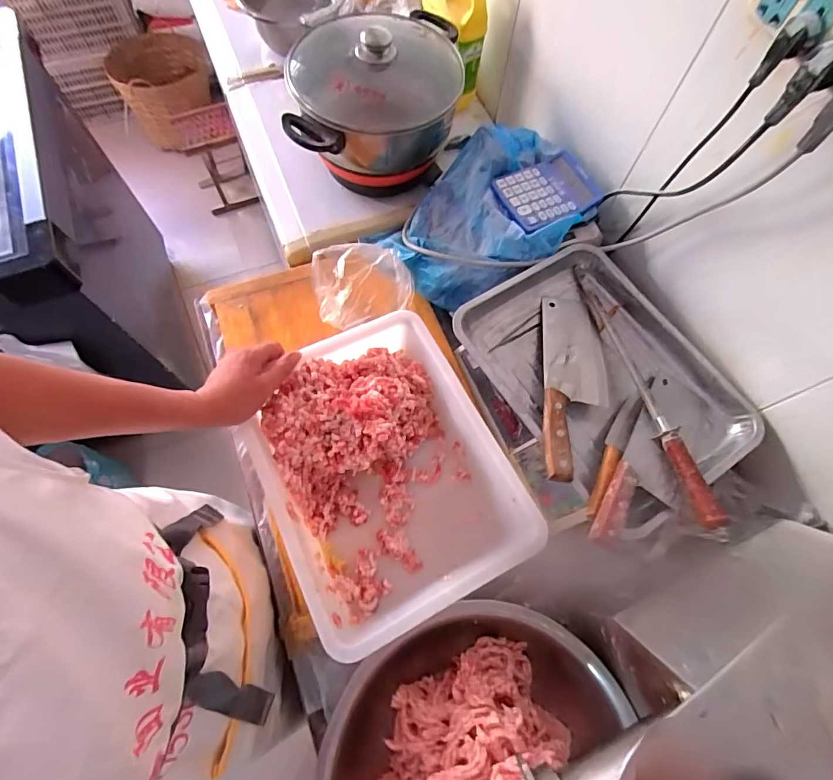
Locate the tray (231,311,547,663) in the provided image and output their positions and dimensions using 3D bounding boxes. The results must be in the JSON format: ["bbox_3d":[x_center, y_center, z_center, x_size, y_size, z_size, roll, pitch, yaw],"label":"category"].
[{"bbox_3d":[-0.046,0.111,0.621,0.284,0.132,0.364,-27,71,-12],"label":"tray"}]

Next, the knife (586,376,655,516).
[{"bbox_3d":[0.279,0.062,0.612,0.025,0.029,0.258,33,55,10],"label":"knife"}]

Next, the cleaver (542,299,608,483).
[{"bbox_3d":[0.220,-0.010,0.641,0.104,0.027,0.313,16,54,4],"label":"cleaver"}]

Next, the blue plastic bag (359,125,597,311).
[{"bbox_3d":[0.119,-0.291,0.769,0.314,0.137,0.250,-25,71,-12],"label":"blue plastic bag"}]

